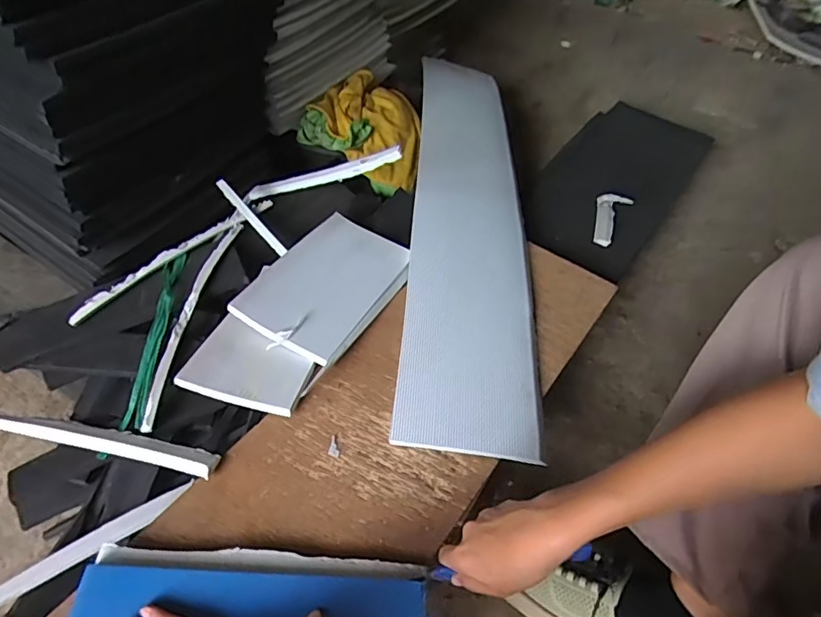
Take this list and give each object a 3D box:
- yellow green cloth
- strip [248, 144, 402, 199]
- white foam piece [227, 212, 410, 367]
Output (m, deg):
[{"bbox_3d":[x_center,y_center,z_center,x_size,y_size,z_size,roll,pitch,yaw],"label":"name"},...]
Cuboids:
[{"bbox_3d":[-0.062,-0.297,0.873,0.188,0.104,0.176,21,50,12],"label":"yellow green cloth"},{"bbox_3d":[-0.121,-0.174,0.704,0.289,0.023,0.013,-2,39,38],"label":"strip"},{"bbox_3d":[-0.108,-0.035,0.680,0.133,0.024,0.214,33,54,4],"label":"white foam piece"}]

